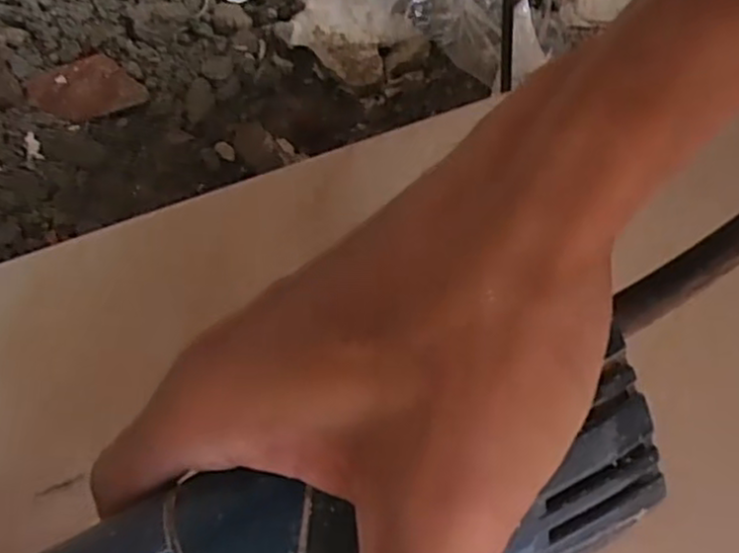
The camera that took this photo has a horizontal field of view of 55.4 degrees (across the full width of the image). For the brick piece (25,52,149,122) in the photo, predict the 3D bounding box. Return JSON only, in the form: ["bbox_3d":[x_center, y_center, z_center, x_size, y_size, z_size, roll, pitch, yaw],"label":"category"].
[{"bbox_3d":[-0.157,-0.104,0.389,0.060,0.007,0.034,-18,75,-7],"label":"brick piece"}]

